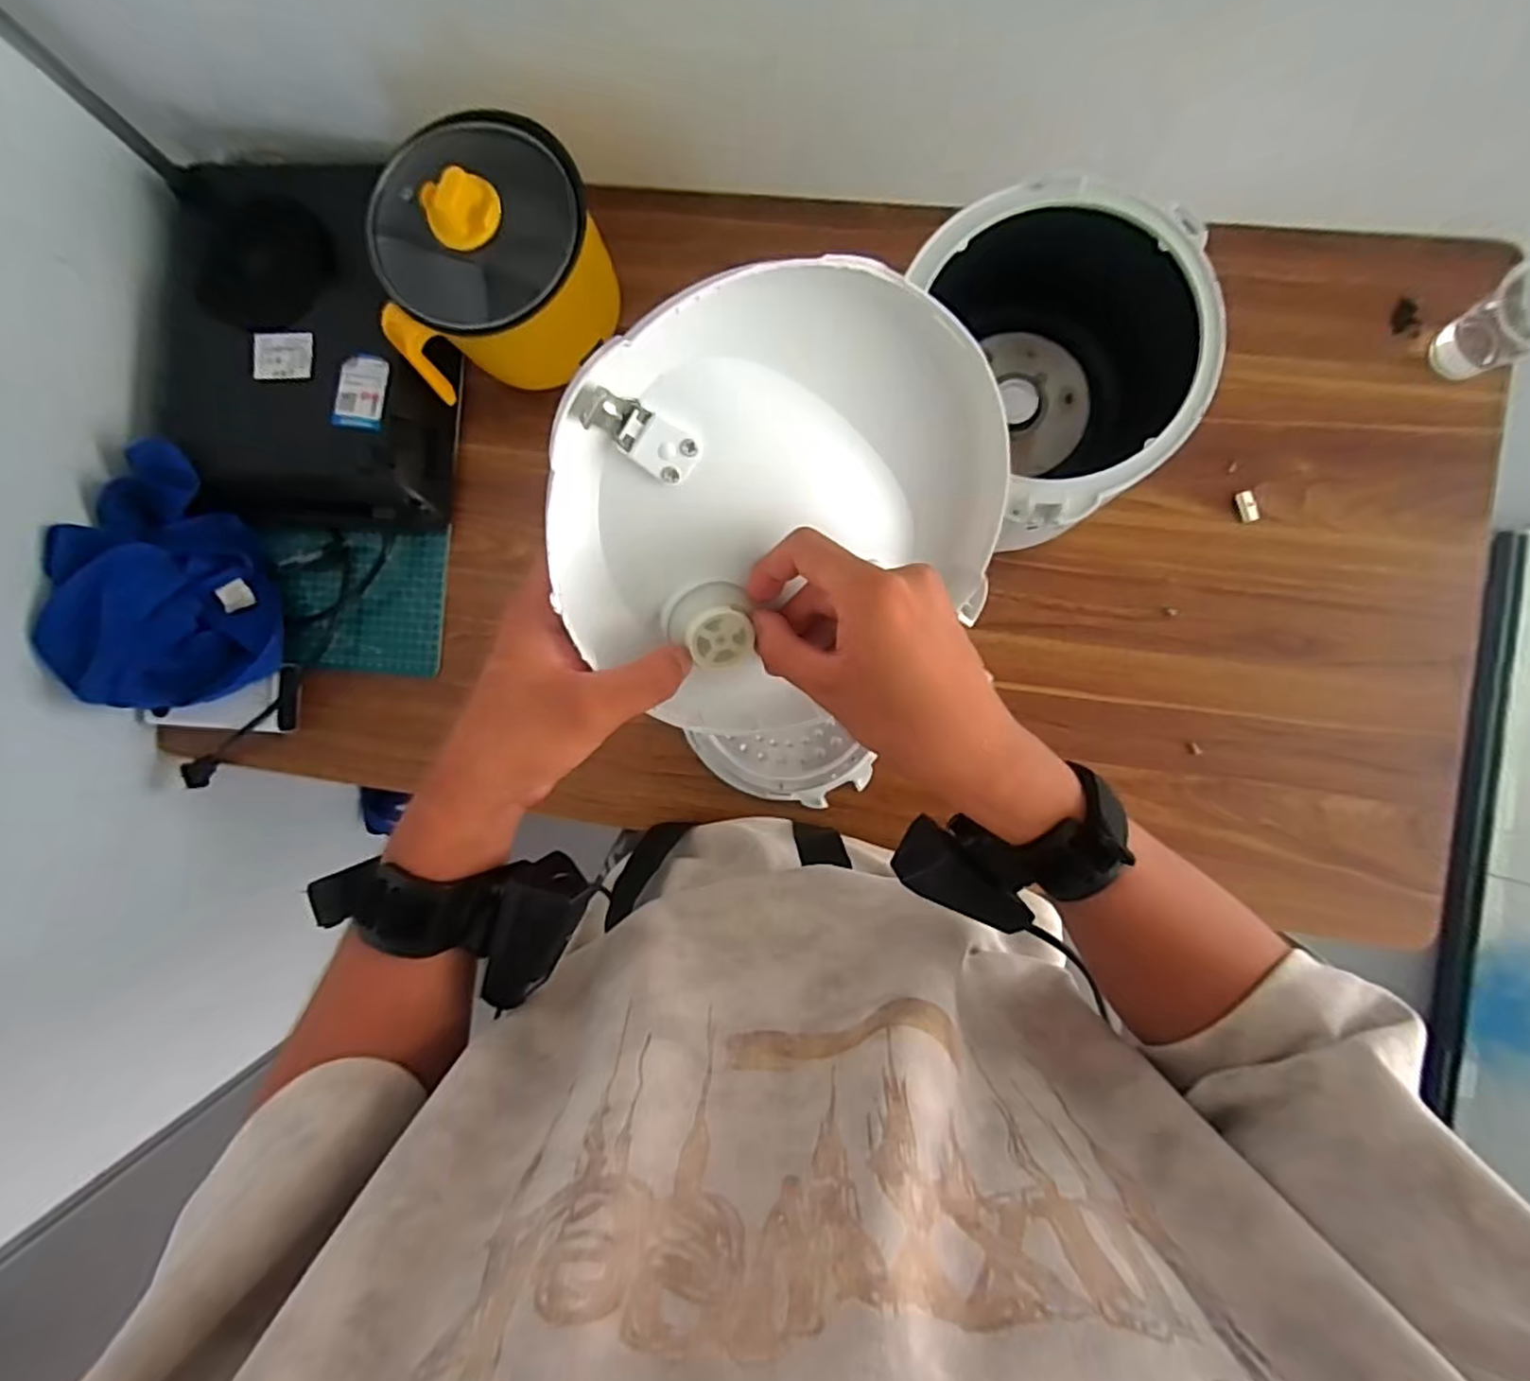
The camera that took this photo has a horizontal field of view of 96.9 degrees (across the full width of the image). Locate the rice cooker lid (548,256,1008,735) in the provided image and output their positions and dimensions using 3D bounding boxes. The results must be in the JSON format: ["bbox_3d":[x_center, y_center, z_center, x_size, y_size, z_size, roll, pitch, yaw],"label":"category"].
[{"bbox_3d":[0.005,-0.074,0.311,0.203,0.043,0.204,-12,131,-15],"label":"rice cooker lid"}]

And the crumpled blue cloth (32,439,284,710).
[{"bbox_3d":[-0.541,-0.104,0.619,0.132,0.103,0.236,-1,89,5],"label":"crumpled blue cloth"}]

